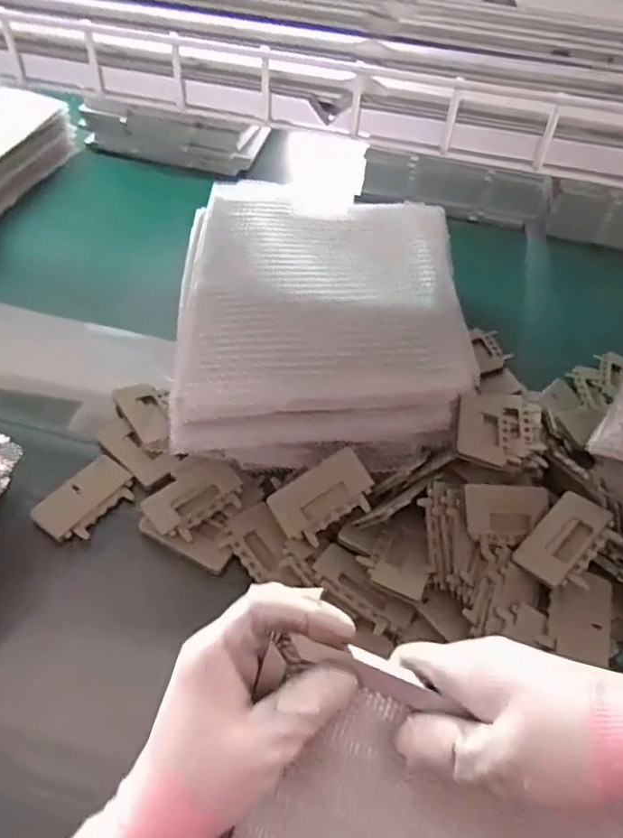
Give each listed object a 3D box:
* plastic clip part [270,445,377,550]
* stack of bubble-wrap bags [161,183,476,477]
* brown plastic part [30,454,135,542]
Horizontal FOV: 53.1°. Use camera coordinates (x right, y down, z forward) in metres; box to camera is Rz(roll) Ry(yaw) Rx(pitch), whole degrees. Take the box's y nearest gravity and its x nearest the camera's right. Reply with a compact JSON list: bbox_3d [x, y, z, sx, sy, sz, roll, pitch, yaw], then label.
[{"bbox_3d":[0.011,0.068,0.531,0.085,0.006,0.054,-34,69,0],"label":"plastic clip part"},{"bbox_3d":[0.006,-0.114,0.652,0.272,0.117,0.369,4,49,-1],"label":"stack of bubble-wrap bags"},{"bbox_3d":[-0.203,0.071,0.560,0.052,0.014,0.087,32,54,21],"label":"brown plastic part"}]

